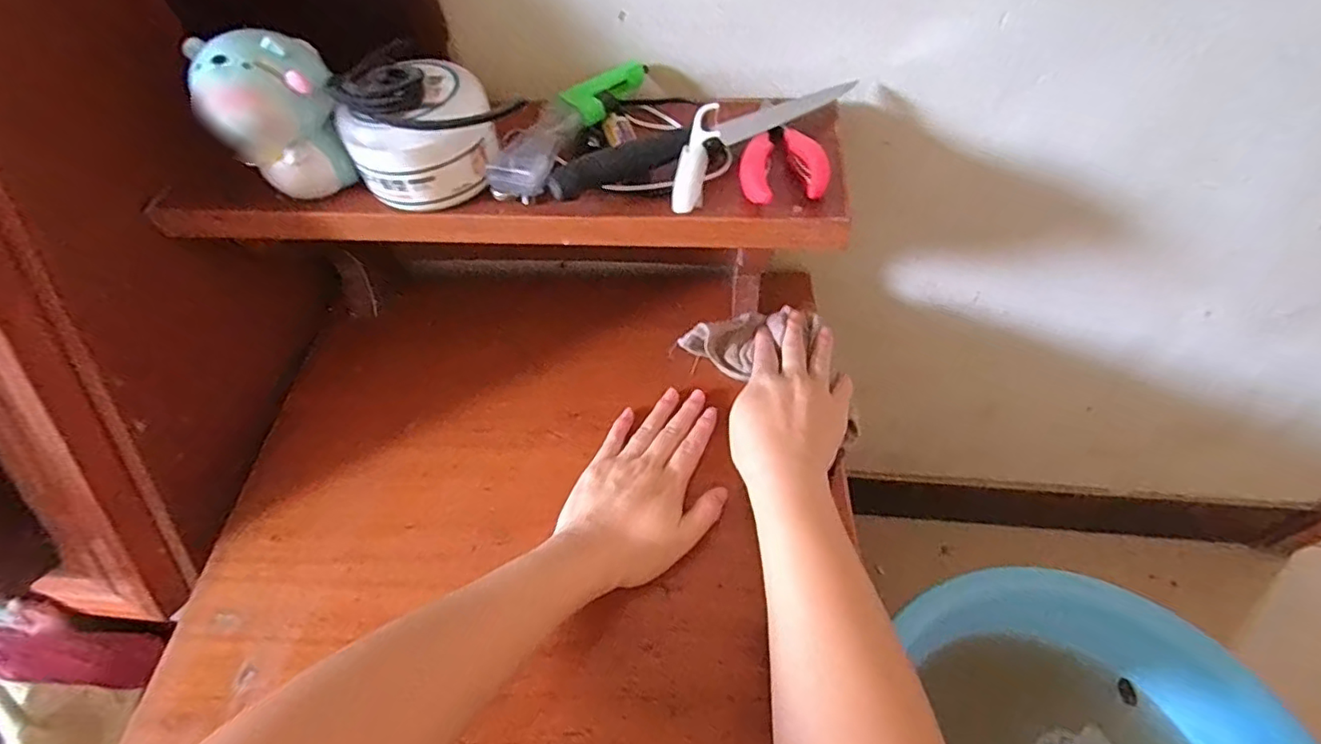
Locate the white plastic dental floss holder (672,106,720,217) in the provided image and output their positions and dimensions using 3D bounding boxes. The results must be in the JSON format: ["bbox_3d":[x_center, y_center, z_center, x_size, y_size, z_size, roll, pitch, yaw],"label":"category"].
[{"bbox_3d":[0.024,-0.138,0.387,0.018,0.015,0.076,13,80,13],"label":"white plastic dental floss holder"}]

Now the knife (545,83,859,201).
[{"bbox_3d":[0.032,-0.158,0.395,0.226,0.025,0.022,-25,56,-13],"label":"knife"}]

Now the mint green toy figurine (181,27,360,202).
[{"bbox_3d":[-0.244,-0.162,0.381,0.074,0.095,0.063,-33,58,-19],"label":"mint green toy figurine"}]

